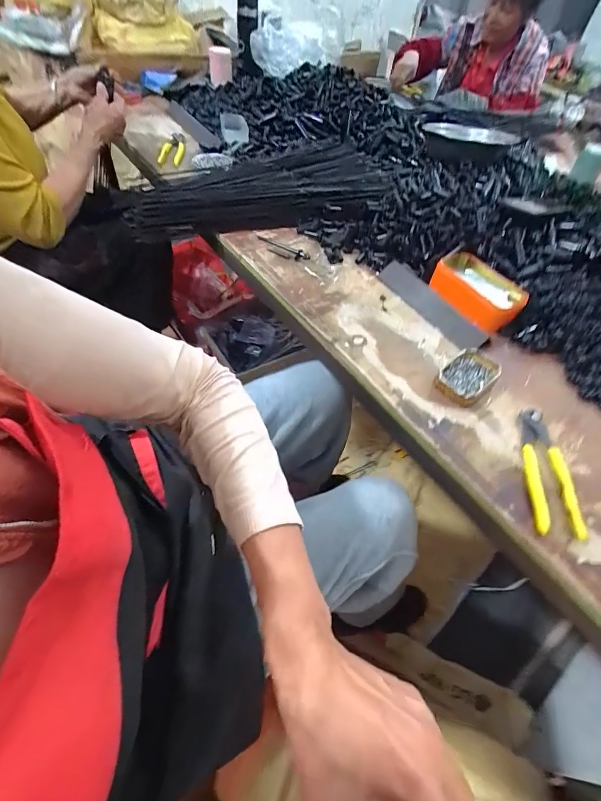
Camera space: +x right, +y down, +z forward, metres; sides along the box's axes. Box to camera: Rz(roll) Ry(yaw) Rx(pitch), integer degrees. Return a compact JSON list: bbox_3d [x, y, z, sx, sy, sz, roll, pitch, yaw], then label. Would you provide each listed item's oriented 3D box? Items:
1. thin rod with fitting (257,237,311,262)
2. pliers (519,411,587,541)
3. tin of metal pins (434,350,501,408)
[{"bbox_3d":[-0.032,-0.285,0.691,0.116,0.011,0.018,32,56,18],"label":"thin rod with fitting"},{"bbox_3d":[0.287,0.078,0.436,0.053,0.020,0.159,10,52,2],"label":"pliers"},{"bbox_3d":[0.235,-0.036,0.520,0.063,0.023,0.100,37,57,21],"label":"tin of metal pins"}]

